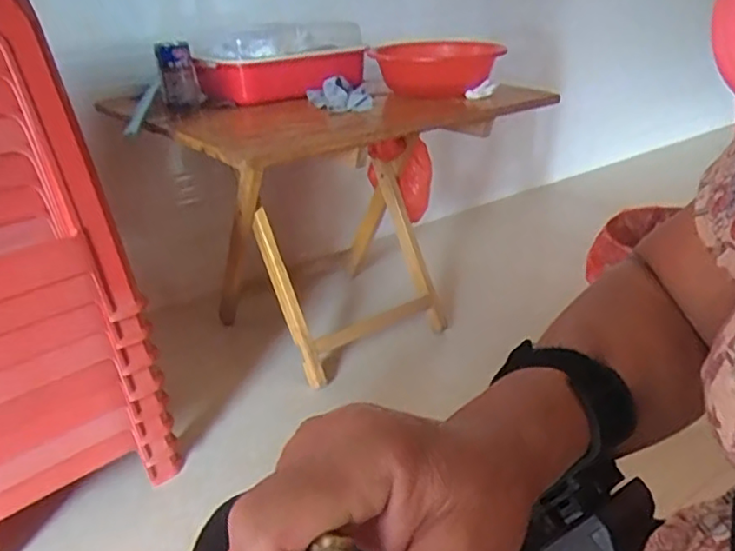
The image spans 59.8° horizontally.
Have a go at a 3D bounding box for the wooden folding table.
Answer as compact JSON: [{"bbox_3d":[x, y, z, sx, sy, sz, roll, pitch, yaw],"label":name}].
[{"bbox_3d":[-0.090,-0.112,1.333,0.595,0.530,0.582,-20,30,-32],"label":"wooden folding table"}]

